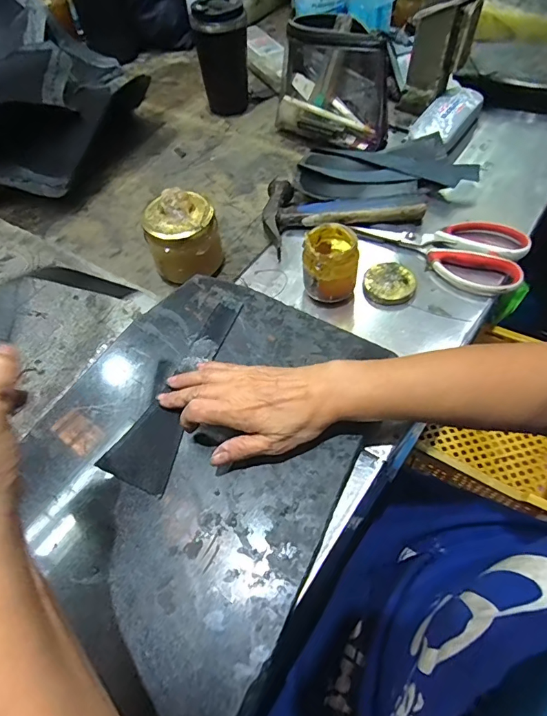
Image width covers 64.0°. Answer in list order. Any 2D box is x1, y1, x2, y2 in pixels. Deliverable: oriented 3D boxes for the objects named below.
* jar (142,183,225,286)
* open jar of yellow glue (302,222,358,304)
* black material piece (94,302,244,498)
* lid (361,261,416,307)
[{"bbox_3d":[-0.104,-0.139,0.516,0.083,0.095,0.070,-13,57,-4],"label":"jar"},{"bbox_3d":[0.061,-0.102,0.472,0.056,0.063,0.060,-1,59,1],"label":"open jar of yellow glue"},{"bbox_3d":[-0.081,0.026,0.402,0.057,0.006,0.190,21,62,13],"label":"black material piece"},{"bbox_3d":[0.127,-0.083,0.485,0.055,0.013,0.055,-1,59,1],"label":"lid"}]

